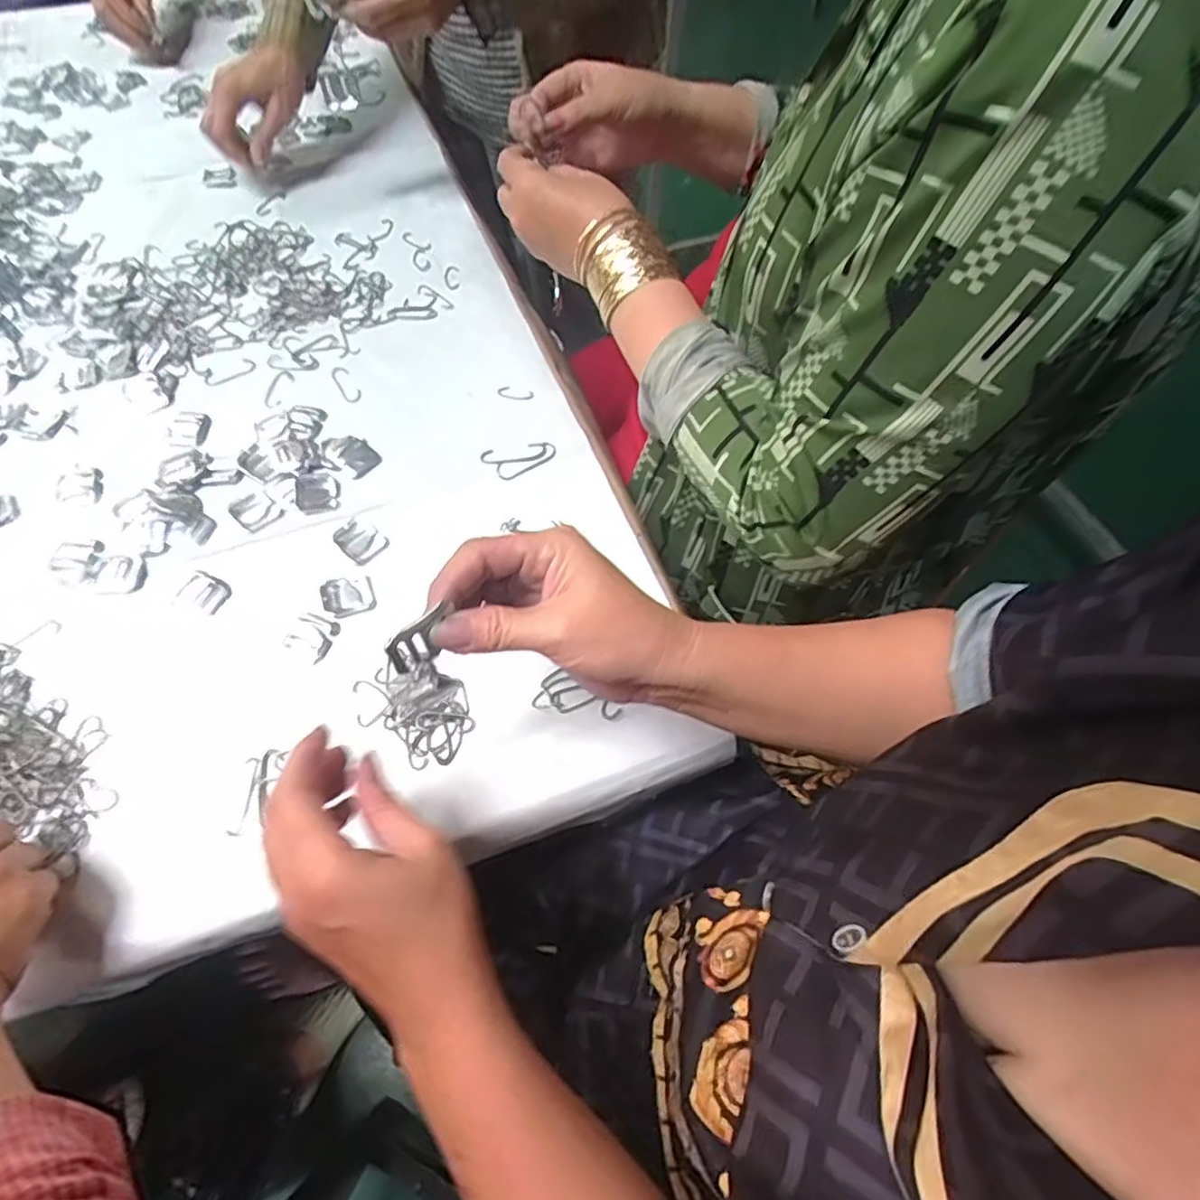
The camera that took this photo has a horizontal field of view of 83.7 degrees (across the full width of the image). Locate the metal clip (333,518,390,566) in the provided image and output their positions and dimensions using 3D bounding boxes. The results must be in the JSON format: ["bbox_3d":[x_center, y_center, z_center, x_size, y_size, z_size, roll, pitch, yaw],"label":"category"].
[{"bbox_3d":[-0.177,-0.045,0.493,0.035,0.006,0.029,39,67,18],"label":"metal clip"}]

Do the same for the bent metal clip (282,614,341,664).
[{"bbox_3d":[-0.198,0.025,0.459,0.030,0.004,0.030,19,62,9],"label":"bent metal clip"}]

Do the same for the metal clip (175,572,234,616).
[{"bbox_3d":[-0.280,-0.006,0.473,0.034,0.004,0.027,22,63,10],"label":"metal clip"}]

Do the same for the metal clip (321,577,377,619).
[{"bbox_3d":[-0.178,-0.003,0.474,0.034,0.005,0.030,-16,63,-10],"label":"metal clip"}]

